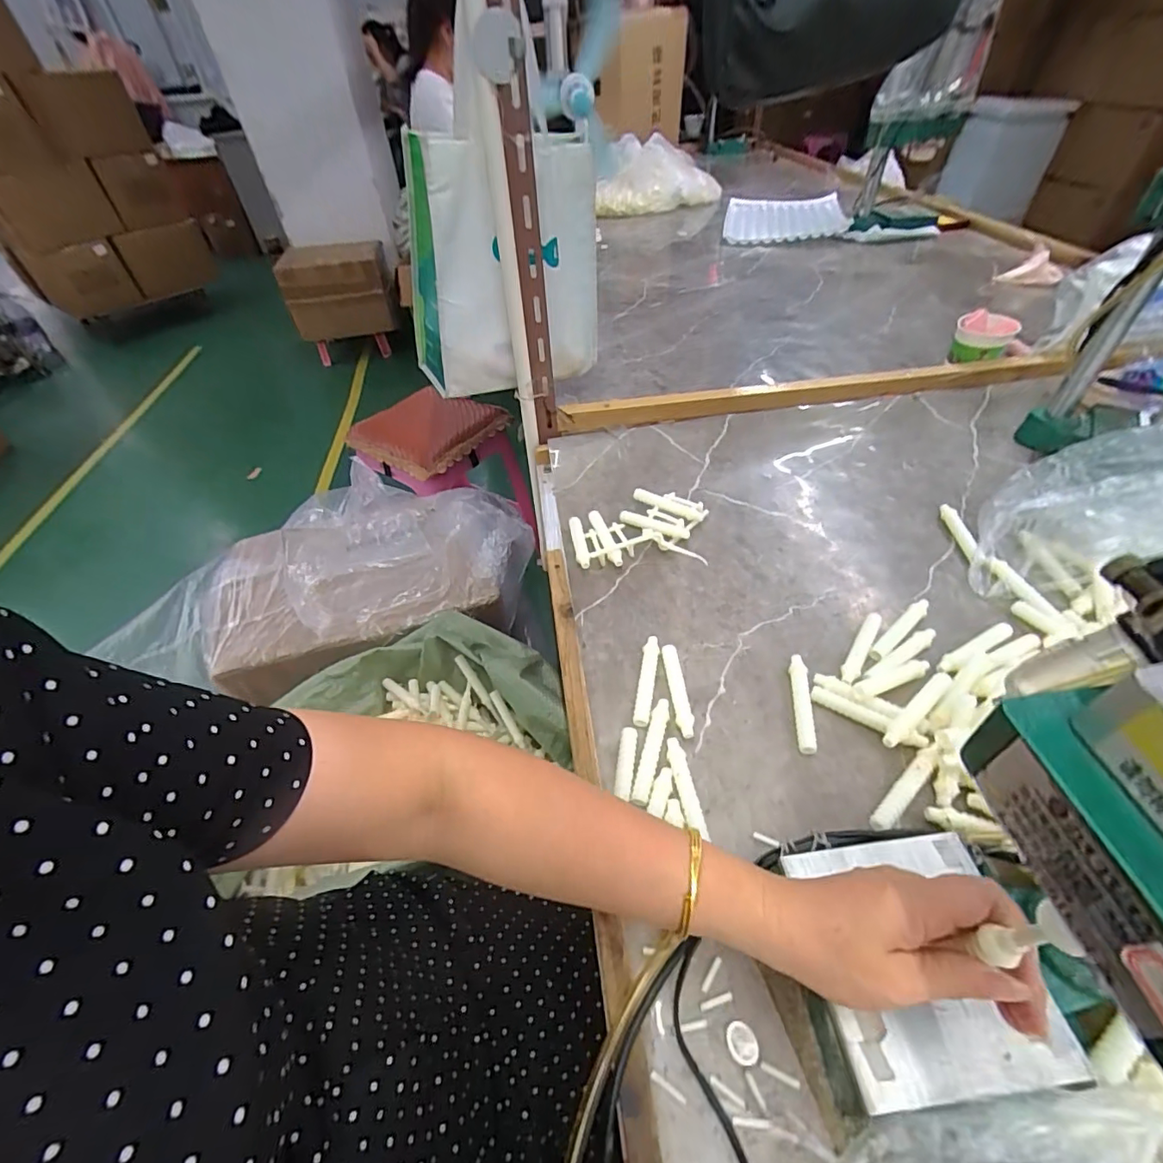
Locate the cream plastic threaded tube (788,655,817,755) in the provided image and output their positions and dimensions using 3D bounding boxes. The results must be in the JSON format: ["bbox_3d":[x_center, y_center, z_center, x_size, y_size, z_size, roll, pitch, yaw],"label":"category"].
[{"bbox_3d":[0.197,0.109,0.464,0.015,0.015,0.092,3,47,8],"label":"cream plastic threaded tube"}]

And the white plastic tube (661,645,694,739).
[{"bbox_3d":[0.089,0.103,0.480,0.015,0.014,0.094,-5,46,1],"label":"white plastic tube"}]

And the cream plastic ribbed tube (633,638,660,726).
[{"bbox_3d":[0.062,0.094,0.488,0.015,0.010,0.096,7,47,12],"label":"cream plastic ribbed tube"}]

